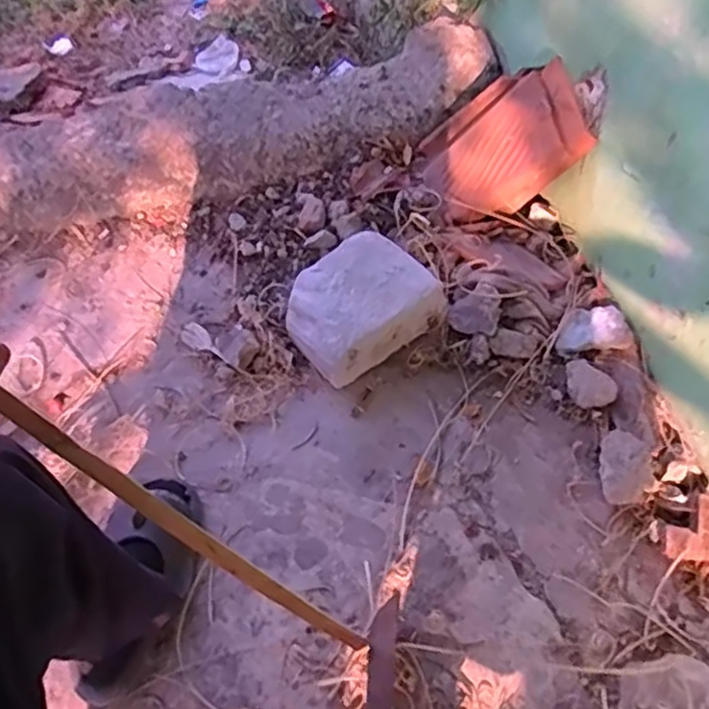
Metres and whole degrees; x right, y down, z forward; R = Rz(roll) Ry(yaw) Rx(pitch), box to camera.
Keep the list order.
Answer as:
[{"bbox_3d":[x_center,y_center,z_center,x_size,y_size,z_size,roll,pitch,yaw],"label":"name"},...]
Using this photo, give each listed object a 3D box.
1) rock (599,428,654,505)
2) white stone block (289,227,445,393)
[{"bbox_3d":[0.388,0.168,1.001,0.086,0.070,0.083,0,53,0],"label":"rock"},{"bbox_3d":[0.002,-0.085,1.143,0.240,0.106,0.198,-30,65,-21],"label":"white stone block"}]

